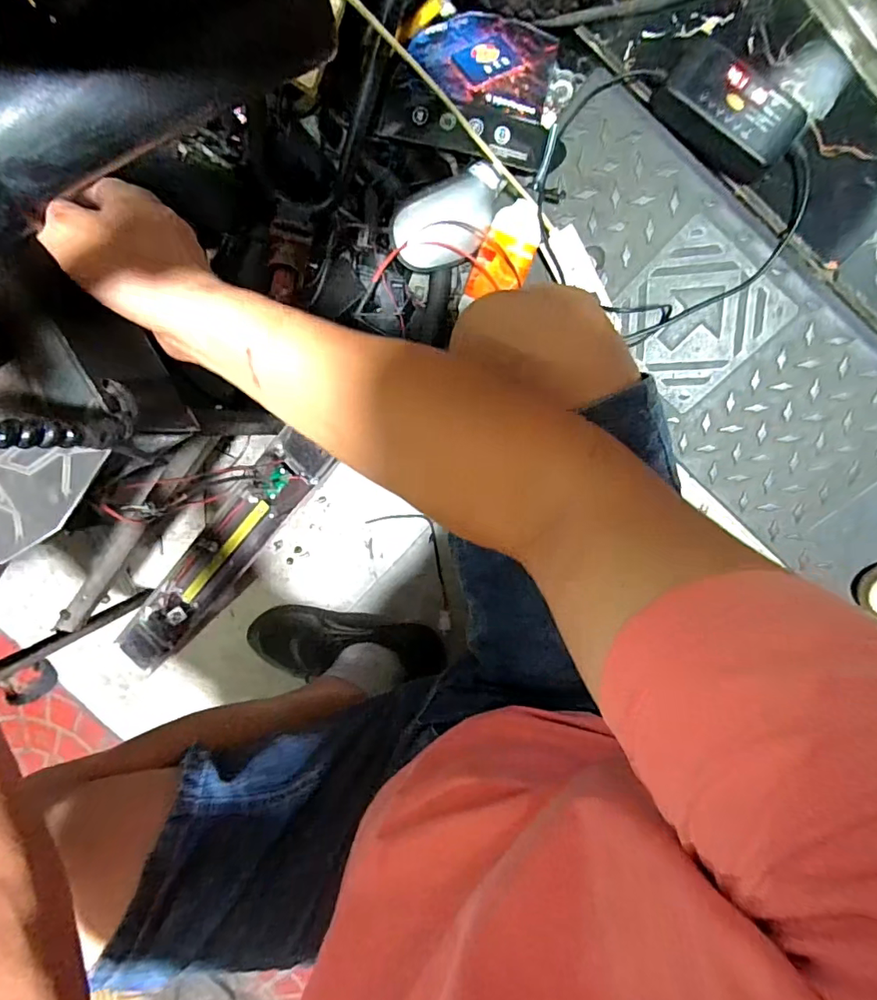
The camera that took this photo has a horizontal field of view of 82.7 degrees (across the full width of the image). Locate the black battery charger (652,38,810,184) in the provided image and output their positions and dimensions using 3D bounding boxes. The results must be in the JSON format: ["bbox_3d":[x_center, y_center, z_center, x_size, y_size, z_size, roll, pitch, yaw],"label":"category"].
[{"bbox_3d":[0.329,-0.443,0.567,0.154,0.056,0.080,42,97,-1],"label":"black battery charger"}]

